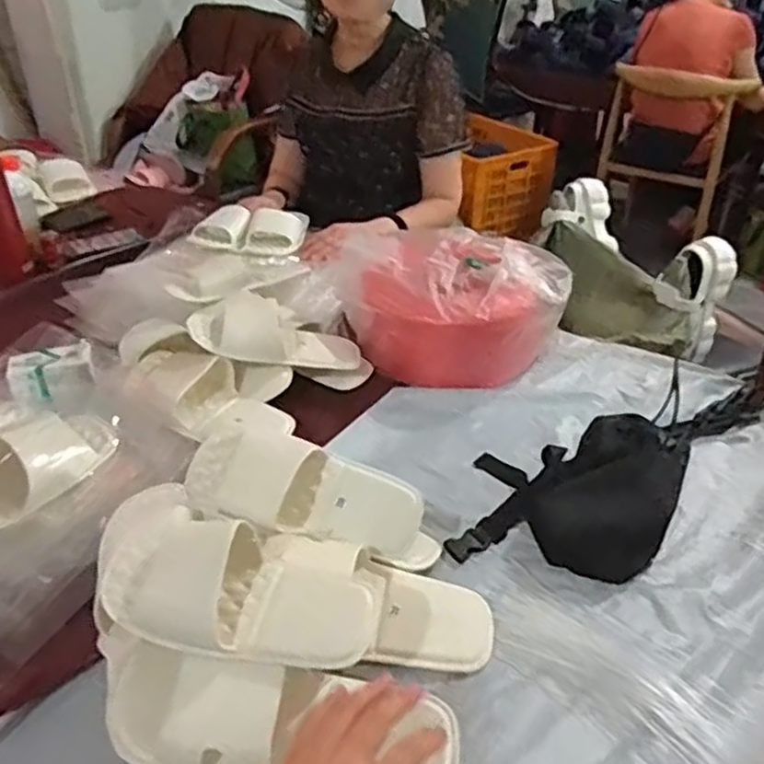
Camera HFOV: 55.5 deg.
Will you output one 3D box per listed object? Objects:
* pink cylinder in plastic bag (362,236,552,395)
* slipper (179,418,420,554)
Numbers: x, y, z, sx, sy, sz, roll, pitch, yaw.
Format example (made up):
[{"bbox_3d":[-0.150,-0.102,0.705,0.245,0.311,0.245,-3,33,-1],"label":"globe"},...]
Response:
[{"bbox_3d":[0.105,-0.112,1.088,0.270,0.141,0.221,-4,34,-4],"label":"pink cylinder in plastic bag"},{"bbox_3d":[-0.072,0.102,0.718,0.235,0.055,0.098,16,69,3],"label":"slipper"}]

